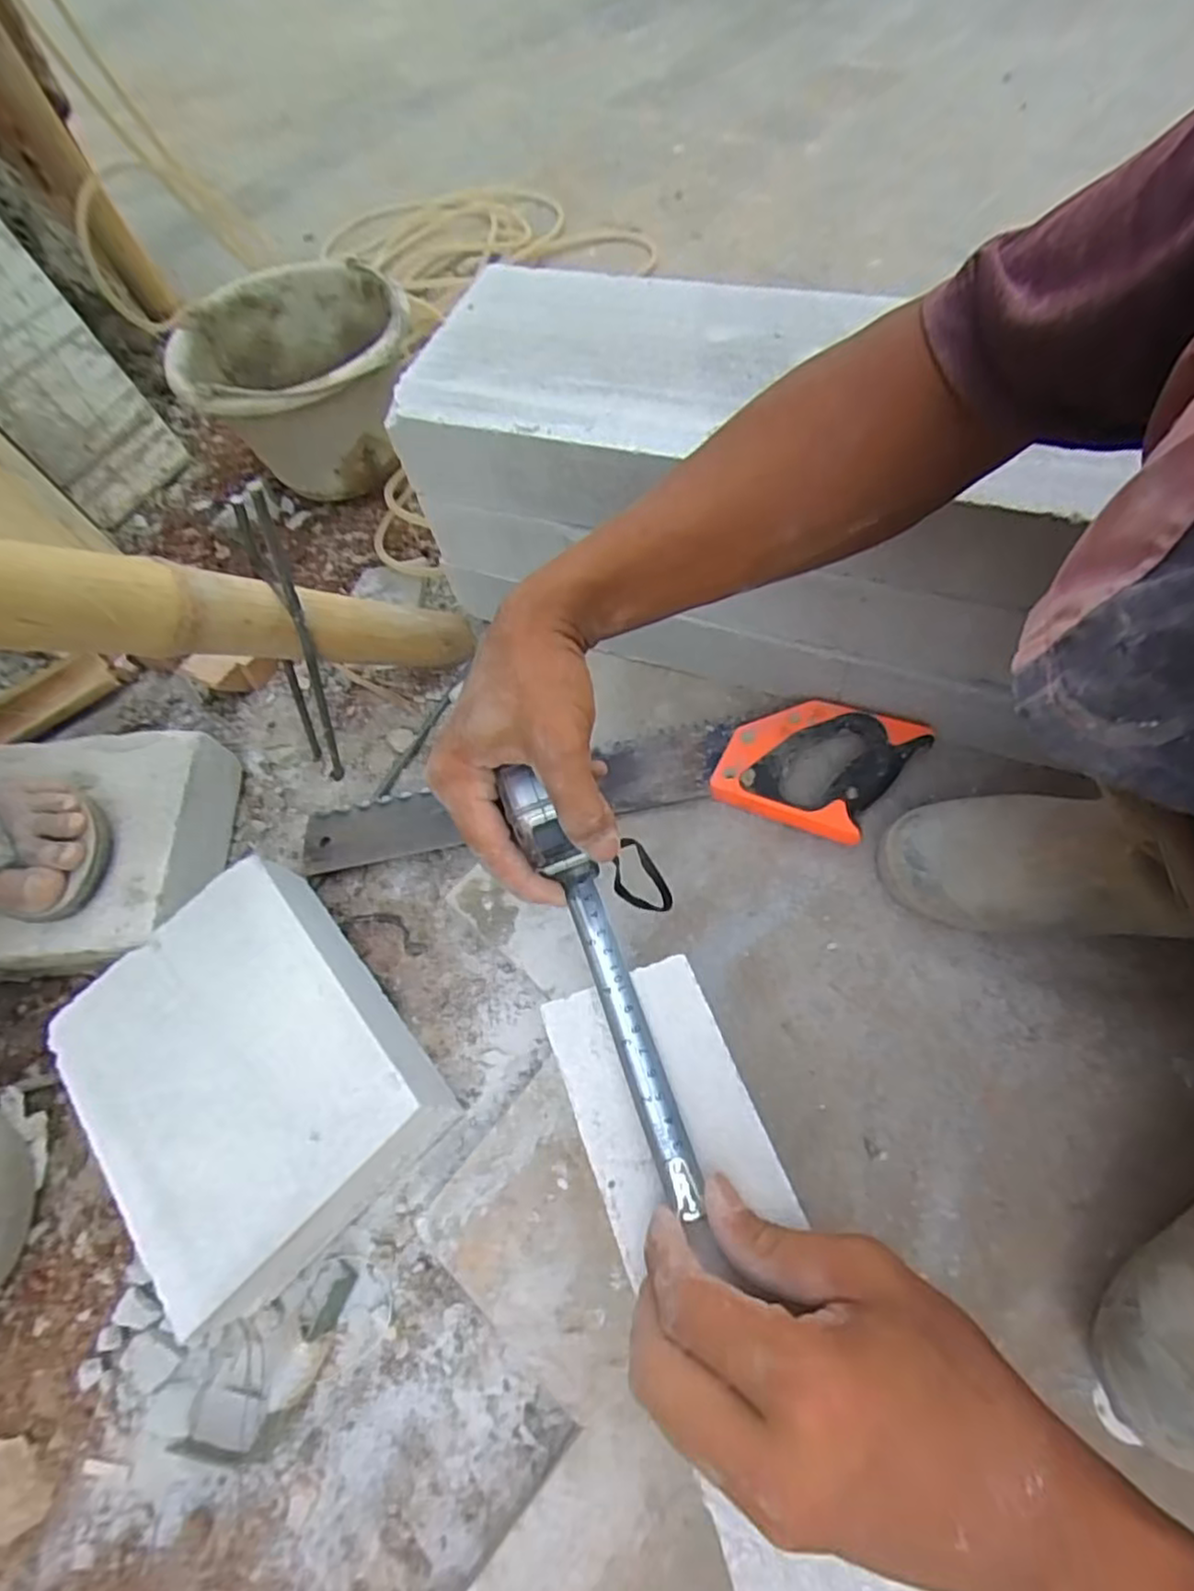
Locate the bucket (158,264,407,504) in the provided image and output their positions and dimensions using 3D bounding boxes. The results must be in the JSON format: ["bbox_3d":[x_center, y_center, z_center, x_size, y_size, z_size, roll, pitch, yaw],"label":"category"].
[{"bbox_3d":[-0.333,-0.477,0.806,0.239,0.154,0.260,-1,66,2],"label":"bucket"}]

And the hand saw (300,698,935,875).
[{"bbox_3d":[-0.006,-0.003,0.606,0.534,0.024,0.116,-5,58,13],"label":"hand saw"}]

